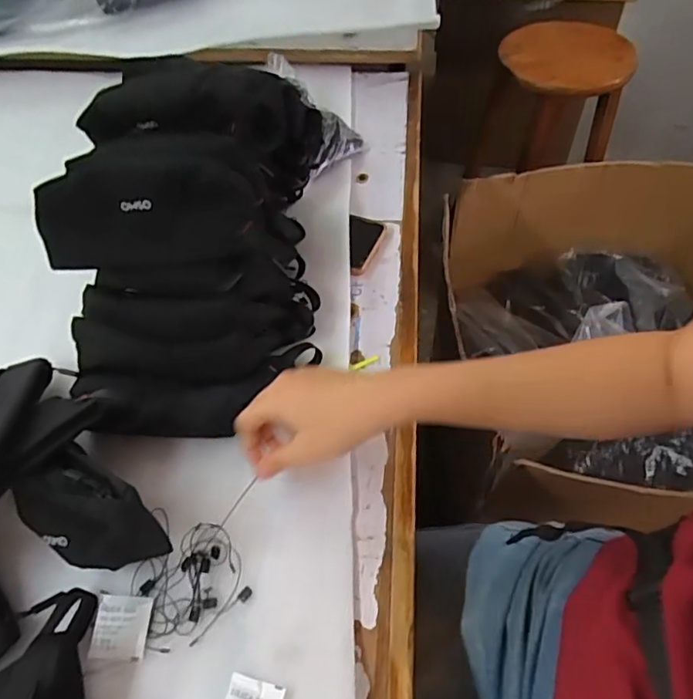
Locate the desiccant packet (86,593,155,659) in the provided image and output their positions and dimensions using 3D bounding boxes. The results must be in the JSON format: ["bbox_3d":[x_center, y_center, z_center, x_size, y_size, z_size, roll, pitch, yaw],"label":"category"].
[{"bbox_3d":[-0.160,0.196,0.397,0.040,0.004,0.041,0,54,2],"label":"desiccant packet"}]

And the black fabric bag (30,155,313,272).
[{"bbox_3d":[-0.157,-0.125,0.490,0.210,0.088,0.054,-4,30,-1],"label":"black fabric bag"}]

